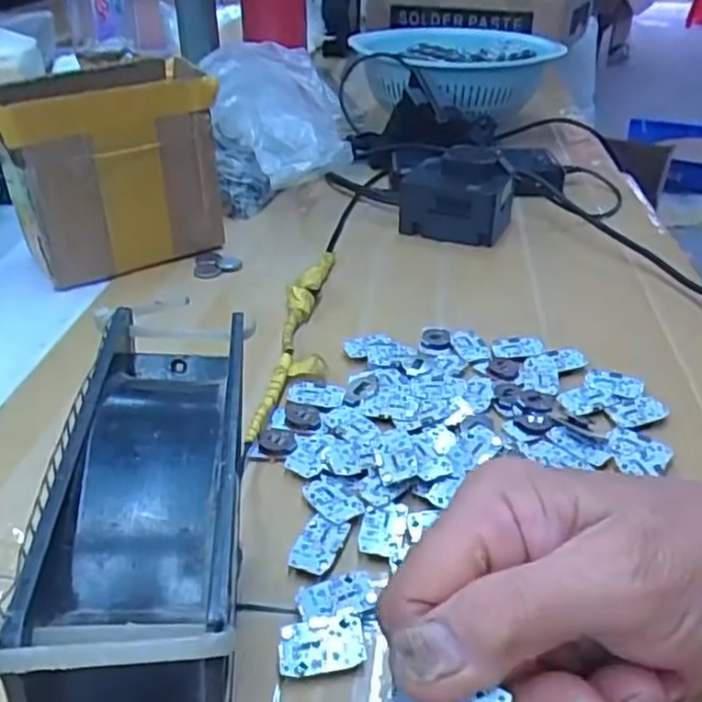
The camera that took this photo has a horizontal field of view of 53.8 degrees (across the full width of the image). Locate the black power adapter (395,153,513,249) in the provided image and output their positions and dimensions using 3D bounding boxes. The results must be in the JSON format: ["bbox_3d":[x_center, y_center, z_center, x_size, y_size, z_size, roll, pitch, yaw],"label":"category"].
[{"bbox_3d":[0.084,-0.120,0.547,0.083,0.057,0.060,14,35,18],"label":"black power adapter"}]

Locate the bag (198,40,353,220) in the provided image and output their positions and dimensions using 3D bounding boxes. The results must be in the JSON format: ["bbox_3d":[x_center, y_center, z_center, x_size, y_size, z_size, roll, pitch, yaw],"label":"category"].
[{"bbox_3d":[-0.061,-0.181,0.571,0.108,0.123,0.085,-3,33,-7],"label":"bag"}]

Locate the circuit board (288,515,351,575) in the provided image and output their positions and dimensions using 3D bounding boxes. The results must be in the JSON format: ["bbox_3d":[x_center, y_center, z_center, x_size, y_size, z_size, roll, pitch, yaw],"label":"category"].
[{"bbox_3d":[-0.013,0.077,0.282,0.019,0.004,0.027,12,35,17],"label":"circuit board"}]

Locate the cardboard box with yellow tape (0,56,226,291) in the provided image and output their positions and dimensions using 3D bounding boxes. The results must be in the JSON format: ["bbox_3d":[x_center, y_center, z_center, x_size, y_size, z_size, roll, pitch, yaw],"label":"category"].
[{"bbox_3d":[-0.163,-0.122,0.480,0.132,0.130,0.082,-15,37,-22],"label":"cardboard box with yellow tape"}]

